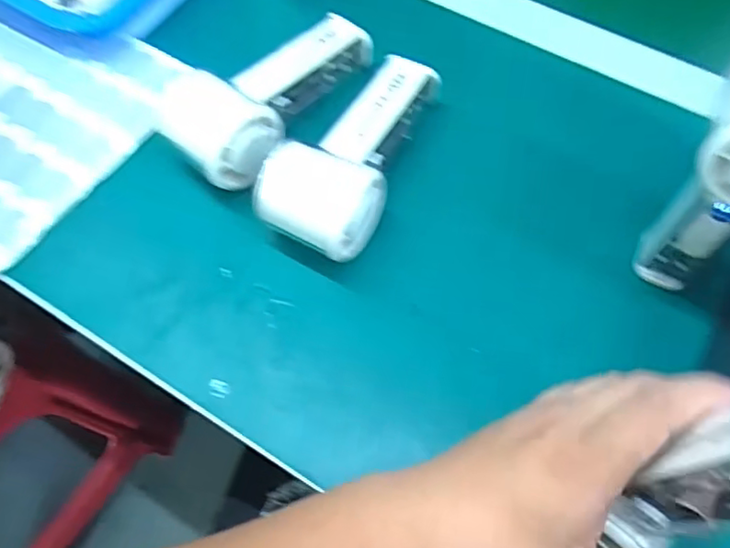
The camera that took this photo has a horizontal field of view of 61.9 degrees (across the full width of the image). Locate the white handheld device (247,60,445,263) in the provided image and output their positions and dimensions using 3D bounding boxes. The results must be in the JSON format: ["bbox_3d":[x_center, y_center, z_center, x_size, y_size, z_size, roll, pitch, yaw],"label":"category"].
[{"bbox_3d":[-0.008,-0.083,0.385,0.066,0.057,0.176,23,64,12],"label":"white handheld device"}]

